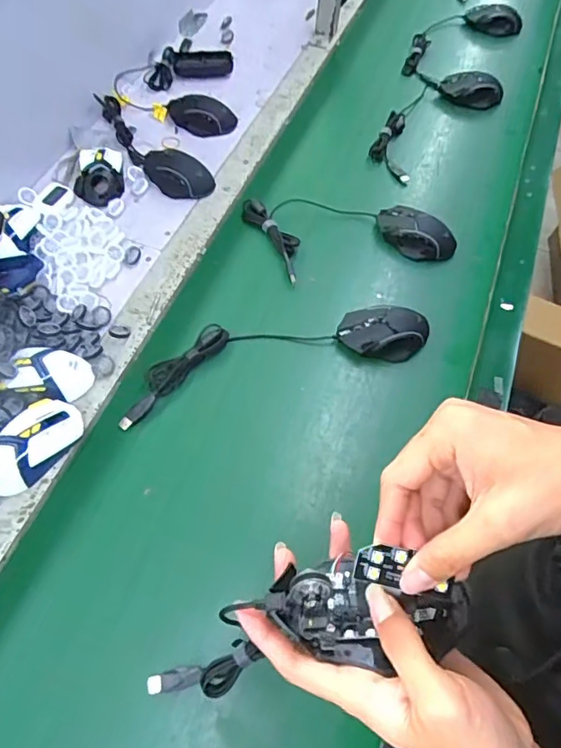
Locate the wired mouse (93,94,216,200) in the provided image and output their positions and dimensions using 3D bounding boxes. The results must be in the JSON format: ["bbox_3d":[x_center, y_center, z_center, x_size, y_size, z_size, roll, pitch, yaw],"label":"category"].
[{"bbox_3d":[-0.218,-0.369,0.827,0.068,0.030,0.279,-37,70,-22],"label":"wired mouse"}]

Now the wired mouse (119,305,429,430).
[{"bbox_3d":[-0.007,-0.035,0.649,0.385,0.036,0.099,-13,62,-11],"label":"wired mouse"}]

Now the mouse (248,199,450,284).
[{"bbox_3d":[0.101,-0.207,0.756,0.303,0.036,0.138,-1,61,-5],"label":"mouse"}]

